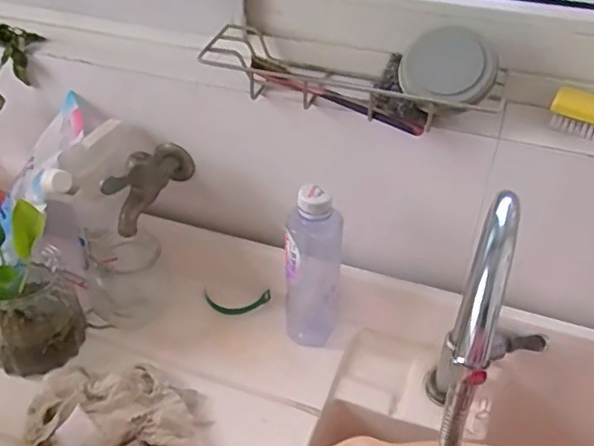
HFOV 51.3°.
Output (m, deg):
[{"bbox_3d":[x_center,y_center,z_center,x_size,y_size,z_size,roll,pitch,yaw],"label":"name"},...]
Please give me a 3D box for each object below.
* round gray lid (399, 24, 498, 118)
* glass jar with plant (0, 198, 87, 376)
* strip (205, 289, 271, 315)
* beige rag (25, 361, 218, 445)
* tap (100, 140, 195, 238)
[{"bbox_3d":[0.133,-0.135,0.540,0.078,0.011,0.077,-4,72,14],"label":"round gray lid"},{"bbox_3d":[-0.286,0.062,0.607,0.122,0.148,0.098,18,42,20],"label":"glass jar with plant"},{"bbox_3d":[-0.070,0.089,0.708,0.077,0.011,0.034,4,39,3],"label":"strip"},{"bbox_3d":[-0.161,0.177,0.567,0.157,0.044,0.133,-8,40,-11],"label":"beige rag"},{"bbox_3d":[-0.157,-0.047,0.655,0.042,0.069,0.127,12,41,13],"label":"tap"}]

